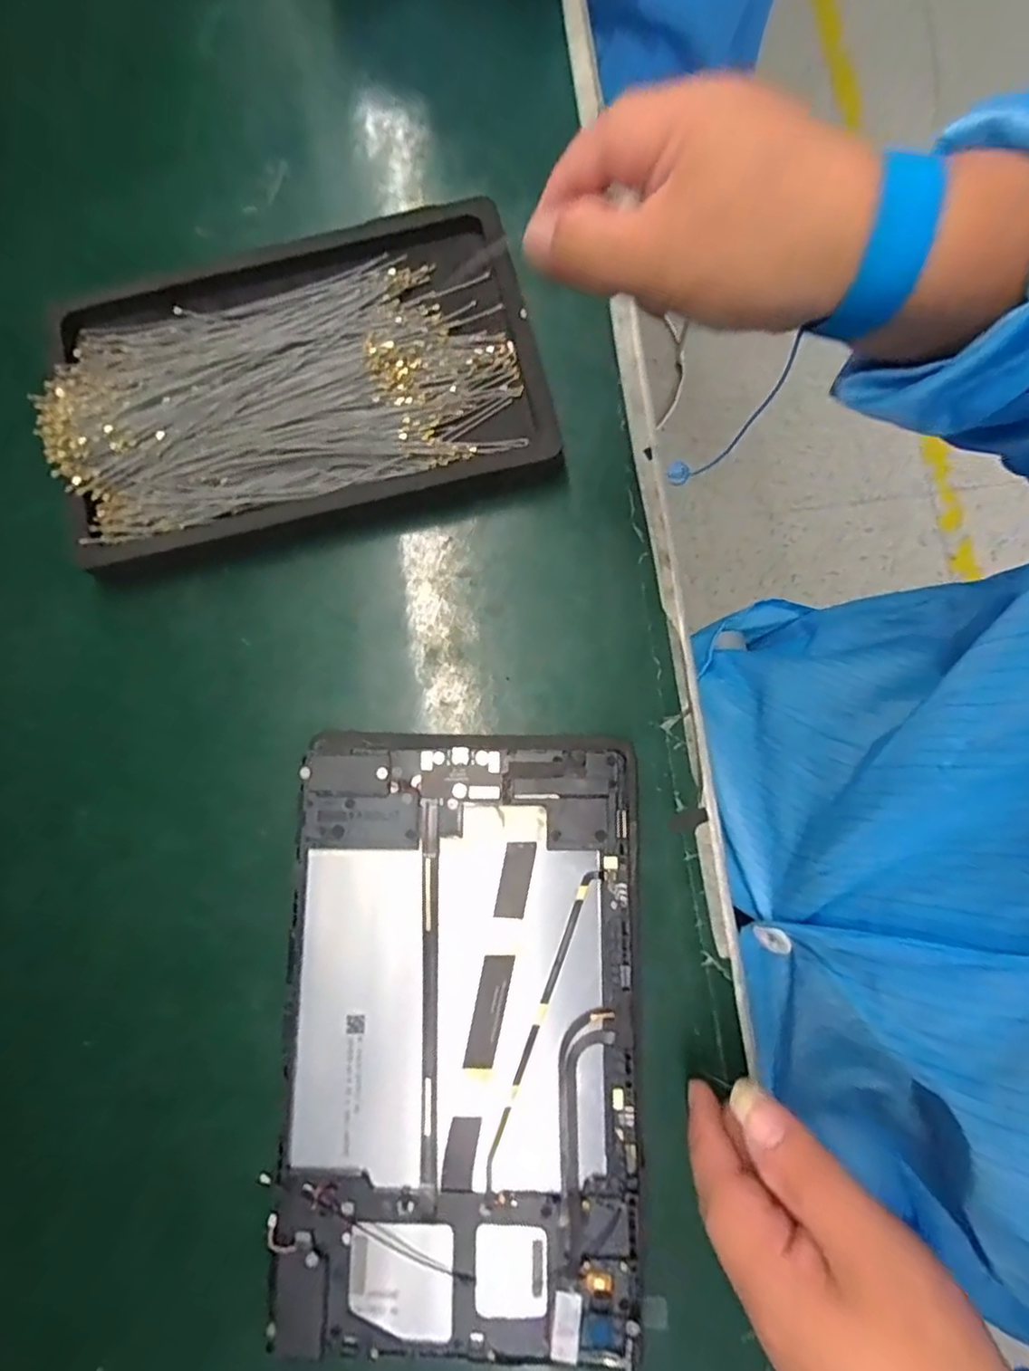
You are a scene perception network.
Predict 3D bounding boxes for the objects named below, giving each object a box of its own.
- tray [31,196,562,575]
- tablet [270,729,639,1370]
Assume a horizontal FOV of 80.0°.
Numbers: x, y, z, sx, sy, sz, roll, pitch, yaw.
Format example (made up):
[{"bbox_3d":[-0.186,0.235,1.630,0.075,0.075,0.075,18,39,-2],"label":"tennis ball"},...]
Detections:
[{"bbox_3d":[-0.113,-0.157,0.329,0.252,0.035,0.162,-11,76,-2],"label":"tray"},{"bbox_3d":[-0.023,0.143,0.269,0.148,0.009,0.246,1,80,1],"label":"tablet"}]

